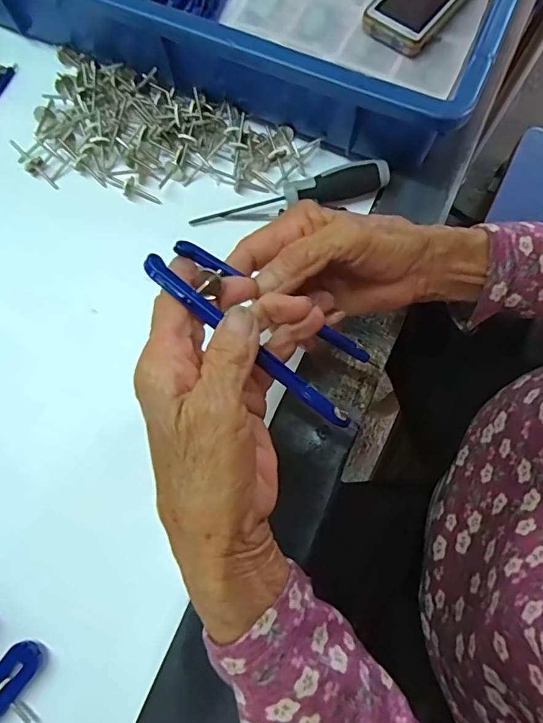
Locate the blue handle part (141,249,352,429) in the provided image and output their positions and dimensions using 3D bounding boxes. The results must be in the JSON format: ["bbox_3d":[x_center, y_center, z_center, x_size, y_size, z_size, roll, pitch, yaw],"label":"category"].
[{"bbox_3d":[-0.010,-0.007,0.218,0.119,0.007,0.010,39,77,-8],"label":"blue handle part"}]

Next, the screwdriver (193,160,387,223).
[{"bbox_3d":[0.015,-0.122,0.344,0.144,0.021,0.021,-12,73,-3],"label":"screwdriver"}]

